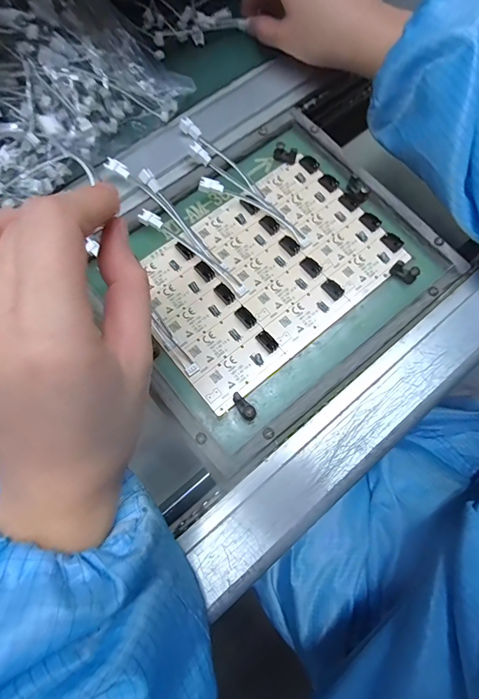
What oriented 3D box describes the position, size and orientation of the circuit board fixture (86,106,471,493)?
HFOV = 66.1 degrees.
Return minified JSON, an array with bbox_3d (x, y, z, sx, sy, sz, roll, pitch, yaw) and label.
[{"bbox_3d":[0.020,-0.059,0.278,0.236,0.019,0.200,-40,77,-9],"label":"circuit board fixture"}]

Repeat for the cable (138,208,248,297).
[{"bbox_3d":[-0.034,-0.074,0.279,0.097,0.005,0.012,37,59,0],"label":"cable"}]

